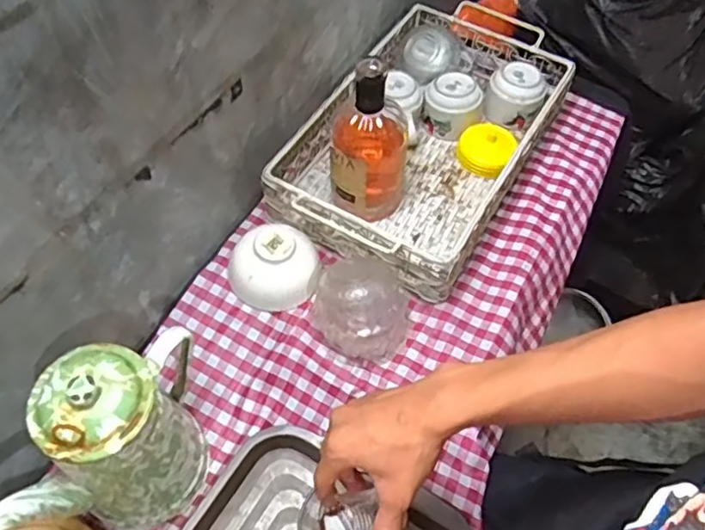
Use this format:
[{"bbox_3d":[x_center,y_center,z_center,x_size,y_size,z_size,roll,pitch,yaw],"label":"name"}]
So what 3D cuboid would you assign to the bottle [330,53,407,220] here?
[{"bbox_3d":[0.023,-0.144,0.712,0.088,0.204,0.072,8,56,2],"label":"bottle"}]

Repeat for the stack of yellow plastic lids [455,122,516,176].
[{"bbox_3d":[0.179,-0.157,0.829,0.072,0.038,0.067,25,58,13],"label":"stack of yellow plastic lids"}]

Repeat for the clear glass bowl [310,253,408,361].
[{"bbox_3d":[0.012,0.036,0.687,0.107,0.072,0.114,2,56,-2],"label":"clear glass bowl"}]

